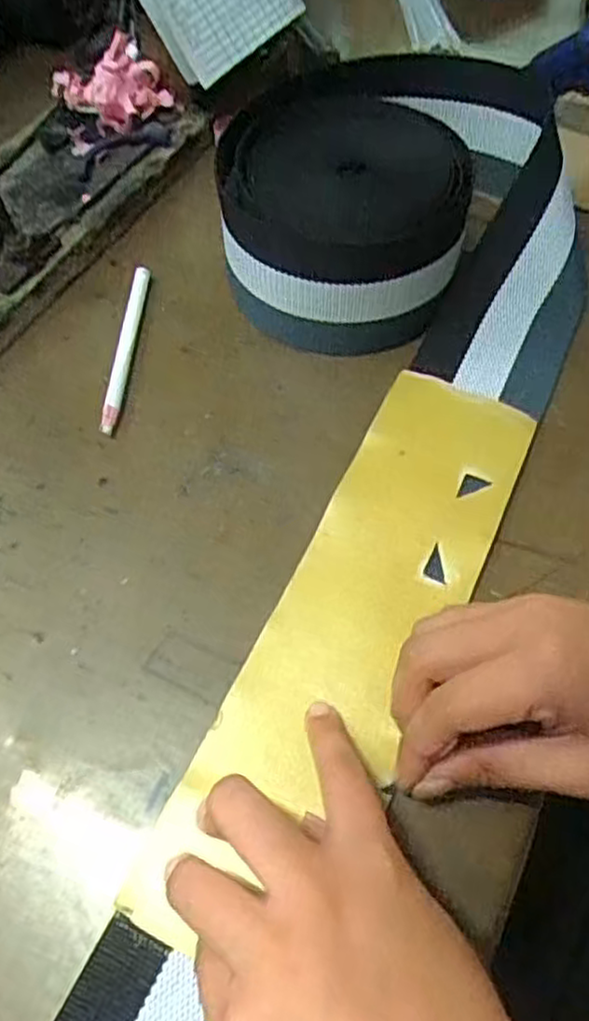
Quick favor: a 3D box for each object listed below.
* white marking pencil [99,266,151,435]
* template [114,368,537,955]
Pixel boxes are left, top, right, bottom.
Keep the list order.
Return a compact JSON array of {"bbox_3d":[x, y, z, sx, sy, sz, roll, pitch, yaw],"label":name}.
[{"bbox_3d":[-0.095,-0.093,0.393,0.010,0.009,0.118,3,59,2],"label":"white marking pencil"},{"bbox_3d":[0.030,0.048,0.305,0.072,0.005,0.275,24,64,12],"label":"template"}]

